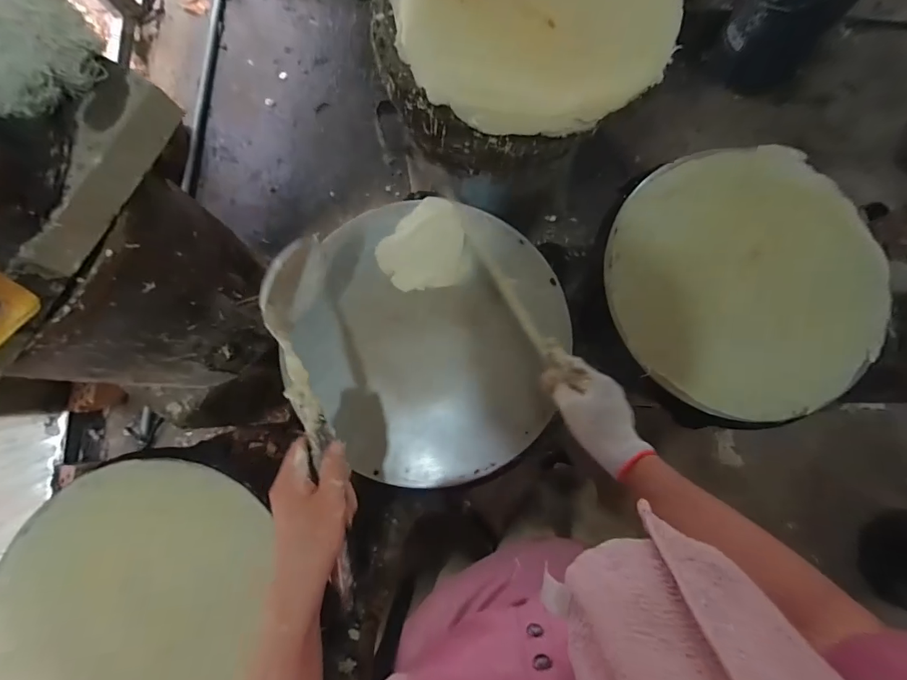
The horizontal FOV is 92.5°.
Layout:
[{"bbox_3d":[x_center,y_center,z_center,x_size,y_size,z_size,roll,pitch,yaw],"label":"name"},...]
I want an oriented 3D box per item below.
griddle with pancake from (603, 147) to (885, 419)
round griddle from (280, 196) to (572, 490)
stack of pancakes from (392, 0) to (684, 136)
[{"bbox_3d":[0.401,-0.081,0.598,0.355,0.055,0.355,0,82,-2],"label":"griddle with pancake"},{"bbox_3d":[-0.024,-0.007,0.592,0.353,0.036,0.377,0,82,-2],"label":"round griddle"},{"bbox_3d":[0.115,-0.441,0.578,0.372,0.064,0.332,-2,82,-2],"label":"stack of pancakes"}]

